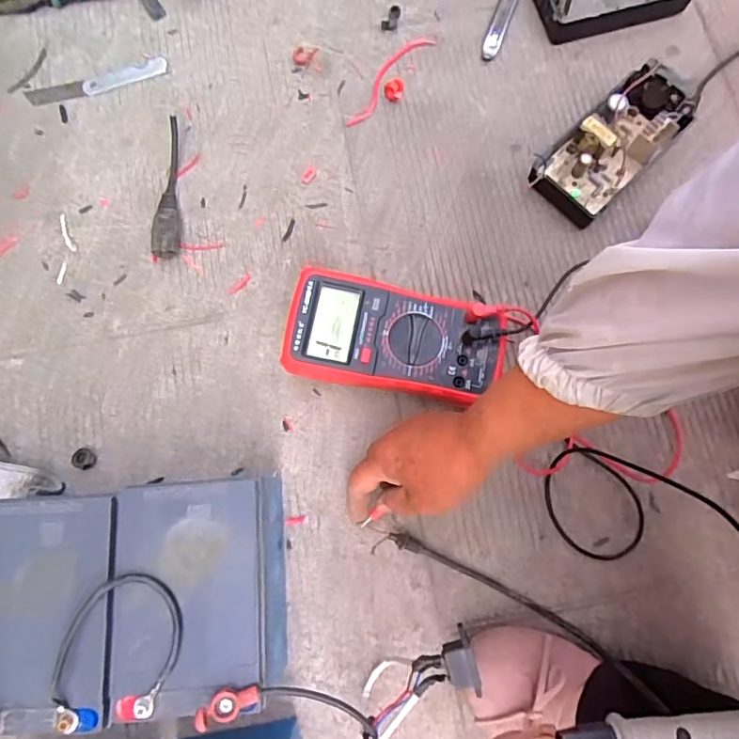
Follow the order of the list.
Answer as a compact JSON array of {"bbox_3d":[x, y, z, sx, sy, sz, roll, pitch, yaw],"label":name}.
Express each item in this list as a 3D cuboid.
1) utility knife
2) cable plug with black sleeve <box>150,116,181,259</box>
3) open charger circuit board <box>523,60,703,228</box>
[{"bbox_3d":[-0.284,-0.300,0.555,0.145,0.004,0.025,-17,80,-3],"label":"utility knife"},{"bbox_3d":[-0.199,-0.181,0.522,0.025,0.021,0.153,-5,79,-1],"label":"cable plug with black sleeve"},{"bbox_3d":[0.230,-0.214,0.507,0.152,0.054,0.073,-44,82,-8],"label":"open charger circuit board"}]

